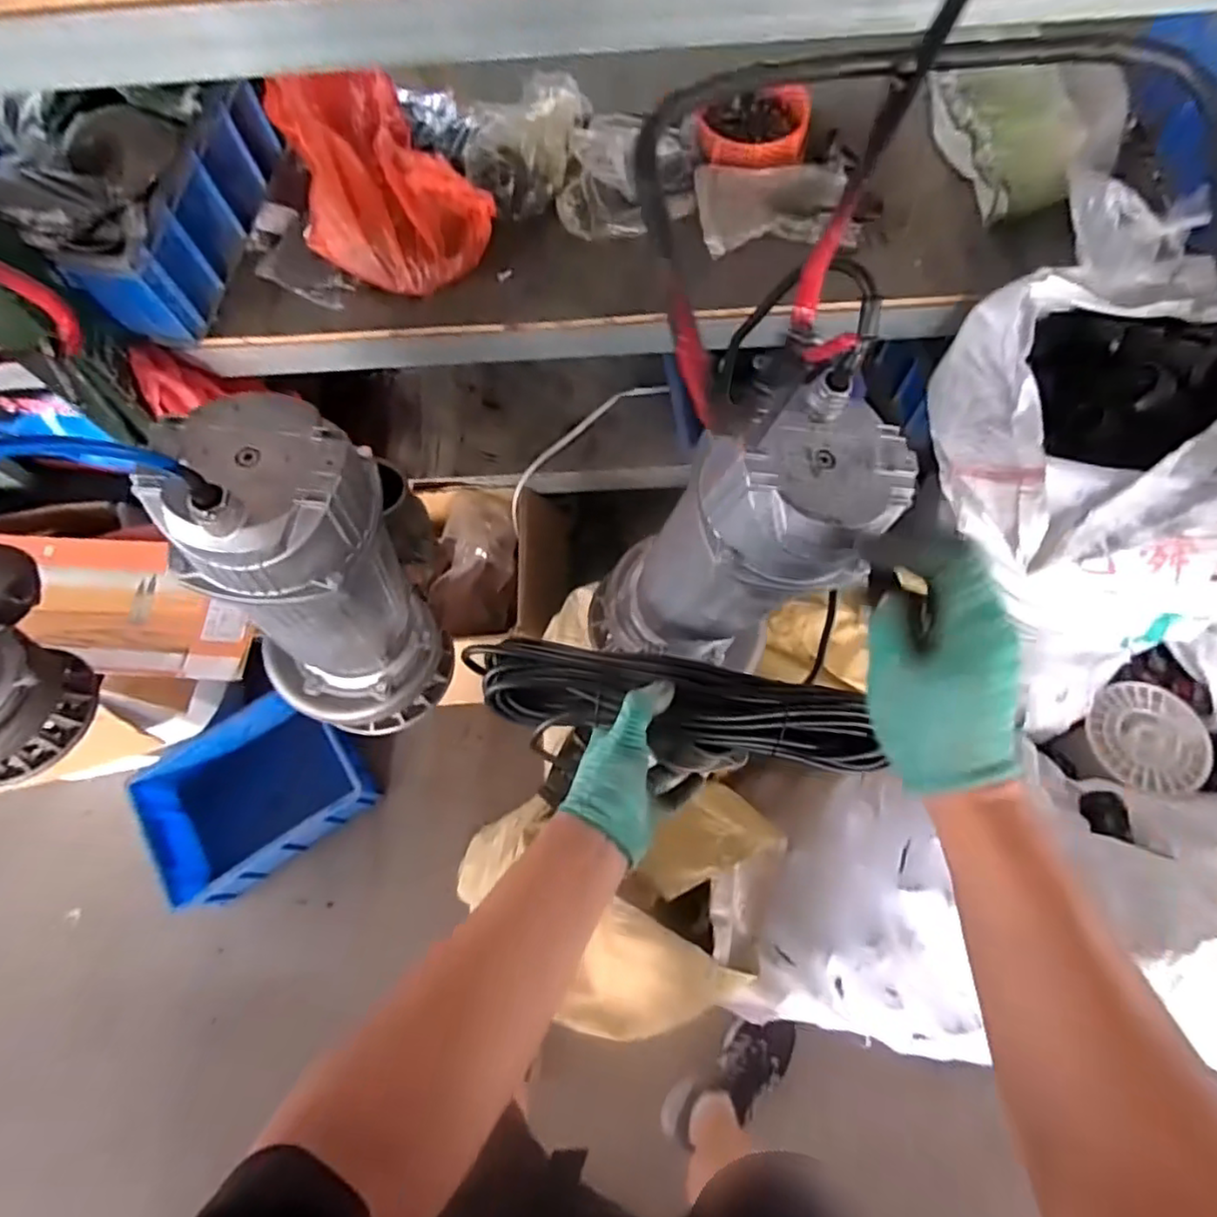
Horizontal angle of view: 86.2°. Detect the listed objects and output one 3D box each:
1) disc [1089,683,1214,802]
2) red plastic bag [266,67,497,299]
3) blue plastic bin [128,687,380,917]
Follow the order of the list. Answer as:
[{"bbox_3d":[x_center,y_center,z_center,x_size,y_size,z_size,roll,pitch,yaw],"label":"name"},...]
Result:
[{"bbox_3d":[0.970,0.233,1.167,0.187,0.028,0.202,-1,70,2],"label":"disc"},{"bbox_3d":[-0.326,-0.586,0.880,0.227,0.098,0.353,-34,73,-10],"label":"red plastic bag"},{"bbox_3d":[-0.711,0.380,1.372,0.426,0.183,0.324,-35,73,-10],"label":"blue plastic bin"}]

